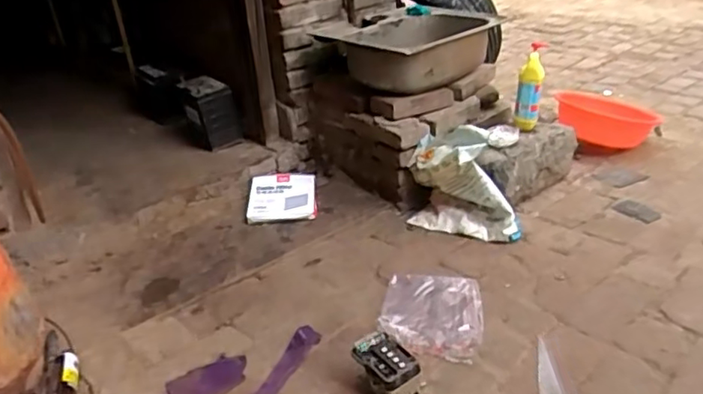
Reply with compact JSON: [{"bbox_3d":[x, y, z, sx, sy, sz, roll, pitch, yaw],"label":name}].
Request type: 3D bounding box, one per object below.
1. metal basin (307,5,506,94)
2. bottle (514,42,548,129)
[{"bbox_3d":[0.187,-0.441,1.799,0.442,0.157,0.372,-23,32,-30],"label":"metal basin"},{"bbox_3d":[0.484,-0.298,1.633,0.071,0.229,0.046,7,30,23],"label":"bottle"}]

